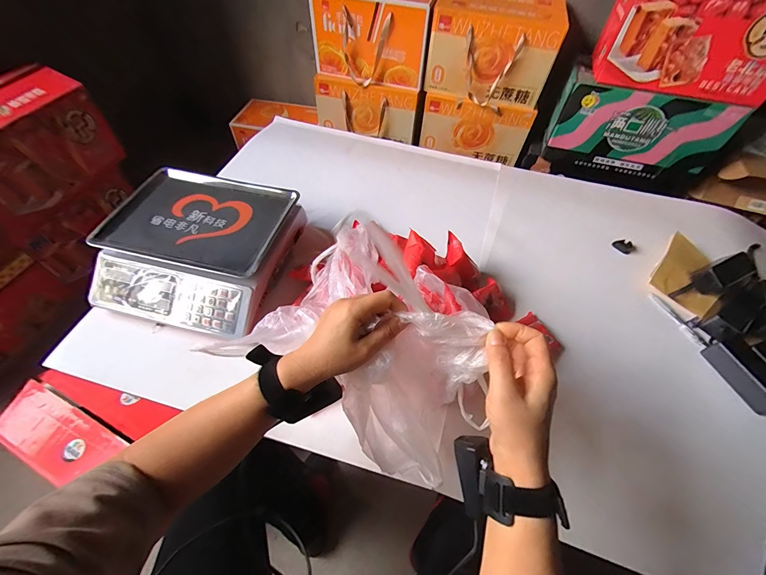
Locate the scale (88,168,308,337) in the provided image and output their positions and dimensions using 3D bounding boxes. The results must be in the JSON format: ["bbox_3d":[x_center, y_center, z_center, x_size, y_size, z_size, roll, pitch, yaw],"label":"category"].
[{"bbox_3d":[-0.374,-0.087,0.683,0.334,0.099,0.317,11,54,5],"label":"scale"}]

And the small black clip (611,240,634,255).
[{"bbox_3d":[0.584,-0.101,0.799,0.024,0.019,0.043,-33,62,-23],"label":"small black clip"}]

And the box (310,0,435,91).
[{"bbox_3d":[-0.045,-0.918,1.179,0.409,0.236,0.267,5,54,1],"label":"box"}]

